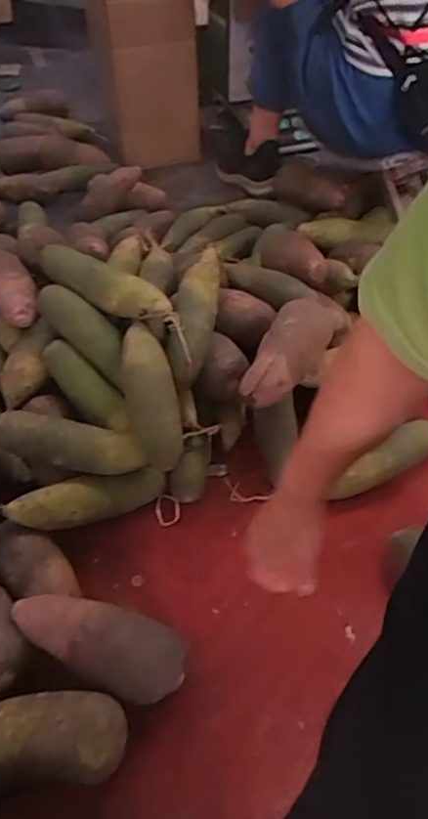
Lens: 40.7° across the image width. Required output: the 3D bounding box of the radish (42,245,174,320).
[{"bbox_3d":[-0.144,-0.158,0.750,0.204,0.057,0.053,26,52,24],"label":"radish"}]

